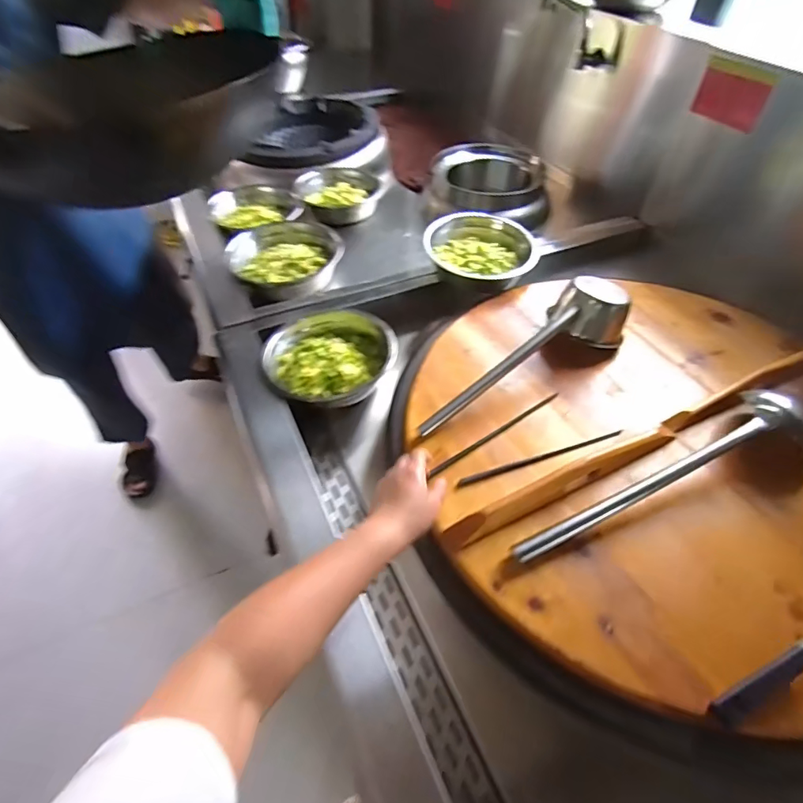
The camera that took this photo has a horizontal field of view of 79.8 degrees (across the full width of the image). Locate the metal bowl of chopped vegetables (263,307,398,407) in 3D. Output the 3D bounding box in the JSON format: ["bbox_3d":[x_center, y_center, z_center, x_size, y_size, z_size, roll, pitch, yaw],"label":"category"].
[{"bbox_3d":[-0.131,-0.082,0.878,0.228,0.086,0.174,-13,51,-13],"label":"metal bowl of chopped vegetables"}]

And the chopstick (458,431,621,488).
[{"bbox_3d":[0.204,0.078,0.696,0.262,0.011,0.014,-14,51,-14],"label":"chopstick"}]

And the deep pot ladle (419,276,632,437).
[{"bbox_3d":[0.216,-0.067,0.768,0.425,0.096,0.123,-36,59,-28],"label":"deep pot ladle"}]

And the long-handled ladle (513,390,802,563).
[{"bbox_3d":[0.368,0.104,0.625,0.475,0.087,0.098,-22,53,-20],"label":"long-handled ladle"}]

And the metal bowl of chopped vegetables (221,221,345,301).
[{"bbox_3d":[-0.262,-0.325,1.075,0.231,0.107,0.187,-25,54,-22],"label":"metal bowl of chopped vegetables"}]

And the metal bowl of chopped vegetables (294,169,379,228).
[{"bbox_3d":[-0.172,-0.562,1.291,0.191,0.093,0.183,27,53,20],"label":"metal bowl of chopped vegetables"}]

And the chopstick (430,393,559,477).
[{"bbox_3d":[0.148,0.047,0.729,0.250,0.011,0.013,-28,55,-25],"label":"chopstick"}]

